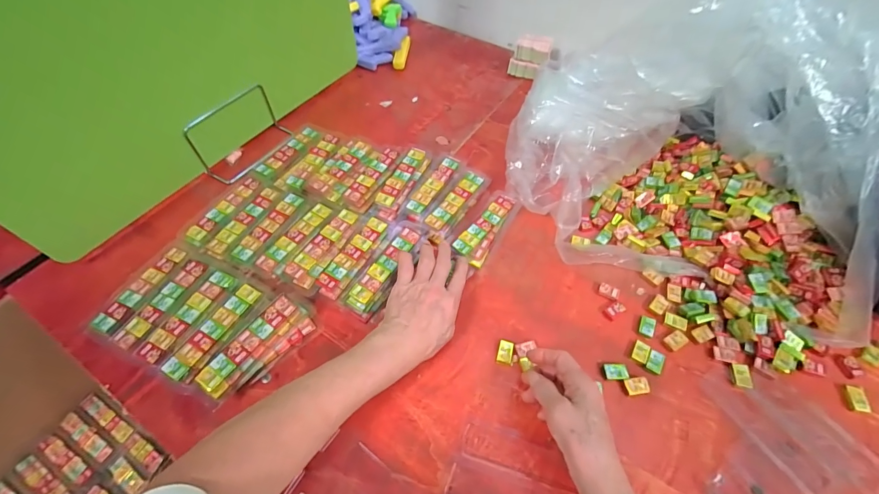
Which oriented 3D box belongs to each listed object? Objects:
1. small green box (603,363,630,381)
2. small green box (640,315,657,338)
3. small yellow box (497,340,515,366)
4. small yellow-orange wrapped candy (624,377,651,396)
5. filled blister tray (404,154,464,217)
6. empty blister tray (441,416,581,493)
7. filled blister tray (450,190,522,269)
[{"bbox_3d":[0.203,0.143,0.427,0.027,0.005,0.019,1,55,0],"label":"small green box"},{"bbox_3d":[0.257,0.098,0.459,0.018,0.004,0.027,20,58,13],"label":"small green box"},{"bbox_3d":[0.078,0.124,0.440,0.017,0.005,0.027,15,56,10],"label":"small yellow box"},{"bbox_3d":[0.222,0.157,0.418,0.025,0.005,0.018,-4,55,-3],"label":"small yellow-orange wrapped candy"},{"bbox_3d":[-0.009,-0.096,0.561,0.039,0.011,0.127,28,59,15],"label":"filled blister tray"},{"bbox_3d":[0.079,0.233,0.367,0.134,0.007,0.087,19,57,12],"label":"empty blister tray"},{"bbox_3d":[0.067,-0.032,0.537,0.053,0.026,0.135,28,60,18],"label":"filled blister tray"}]

